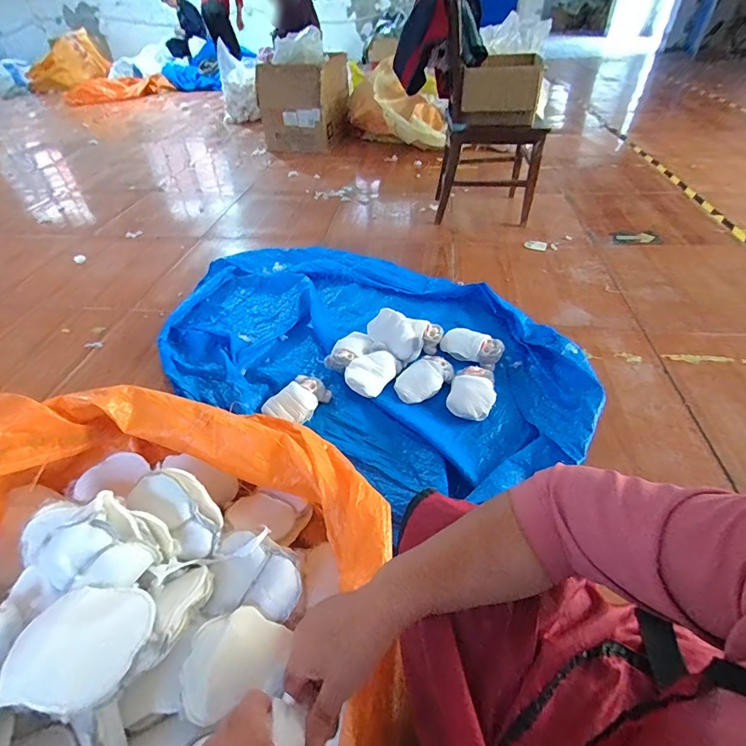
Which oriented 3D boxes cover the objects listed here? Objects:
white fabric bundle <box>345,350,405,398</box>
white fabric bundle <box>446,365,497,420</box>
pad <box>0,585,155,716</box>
[{"bbox_3d":[-0.003,-0.007,1.144,0.117,0.056,0.179,24,51,23],"label":"white fabric bundle"},{"bbox_3d":[0.272,0.047,1.075,0.115,0.052,0.159,13,48,13],"label":"white fabric bundle"},{"bbox_3d":[-0.388,0.354,0.520,0.170,0.017,0.142,4,29,6],"label":"pad"}]

